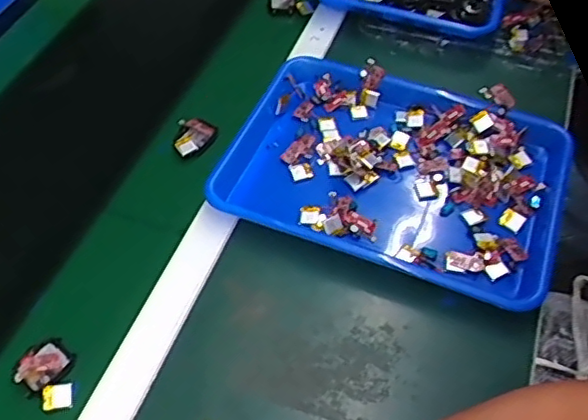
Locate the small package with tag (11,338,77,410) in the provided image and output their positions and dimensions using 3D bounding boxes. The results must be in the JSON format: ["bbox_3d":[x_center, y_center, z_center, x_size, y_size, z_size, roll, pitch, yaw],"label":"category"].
[{"bbox_3d":[-0.202,0.138,0.527,0.046,0.014,0.060,-34,54,-24],"label":"small package with tag"}]

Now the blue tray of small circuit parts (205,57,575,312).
[{"bbox_3d":[0.104,-0.042,0.661,0.337,0.051,0.248,15,50,17],"label":"blue tray of small circuit parts"}]

